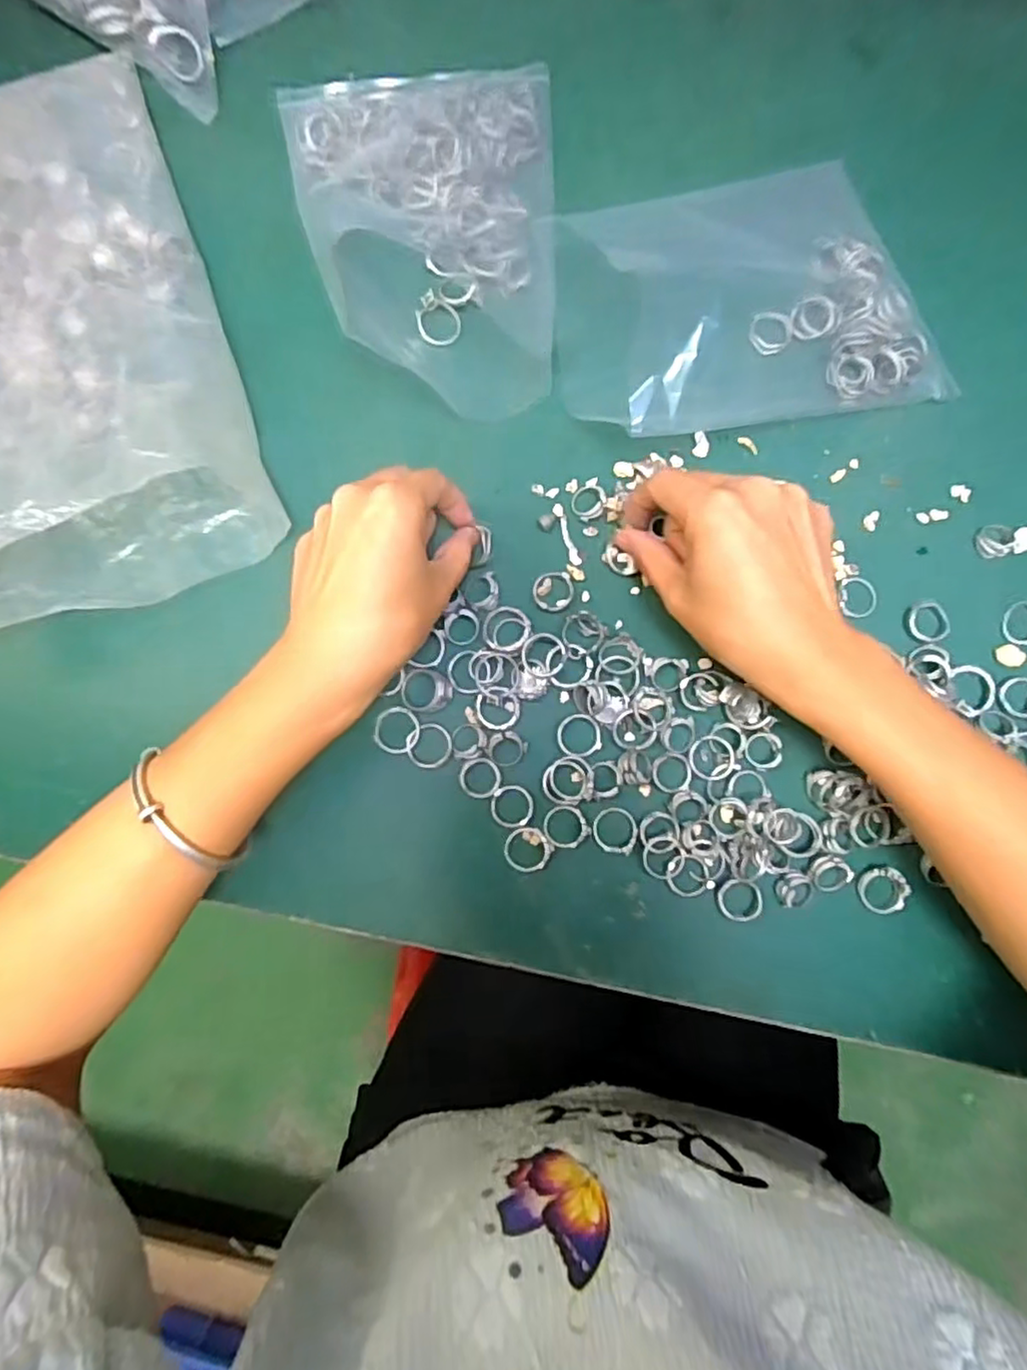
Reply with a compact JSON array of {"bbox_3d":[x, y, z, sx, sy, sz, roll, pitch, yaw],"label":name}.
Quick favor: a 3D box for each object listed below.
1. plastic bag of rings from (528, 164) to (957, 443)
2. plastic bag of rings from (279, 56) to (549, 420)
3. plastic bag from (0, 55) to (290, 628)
[{"bbox_3d":[0.115,-0.203,0.356,0.184,0.023,0.140,-13,85,-3],"label":"plastic bag of rings"},{"bbox_3d":[-0.046,-0.234,0.351,0.133,0.022,0.182,-1,85,-2],"label":"plastic bag of rings"},{"bbox_3d":[-0.231,-0.173,0.308,0.164,0.084,0.275,-21,86,-4],"label":"plastic bag"}]

